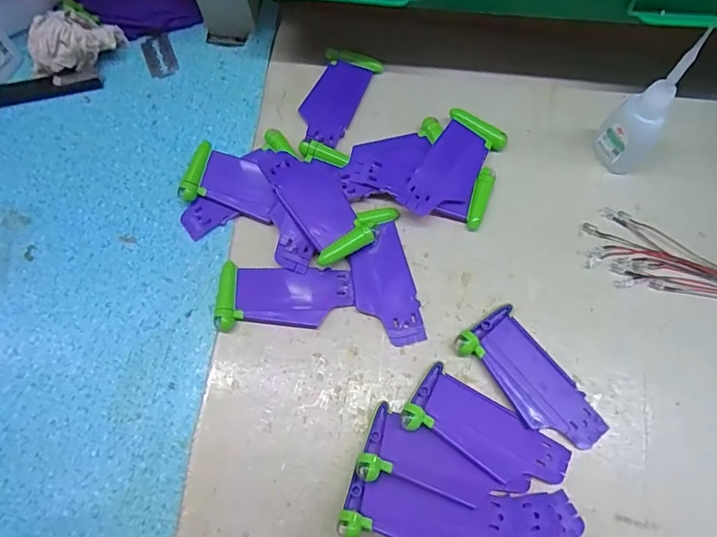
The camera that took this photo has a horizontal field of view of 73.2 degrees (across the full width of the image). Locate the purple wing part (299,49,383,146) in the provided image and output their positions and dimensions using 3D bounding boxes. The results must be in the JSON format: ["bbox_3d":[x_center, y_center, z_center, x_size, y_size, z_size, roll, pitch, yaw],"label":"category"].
[{"bbox_3d":[-0.017,-0.126,0.354,0.040,0.007,0.082,25,73,11],"label":"purple wing part"}]

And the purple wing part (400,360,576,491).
[{"bbox_3d":[0.071,0.092,0.268,0.088,0.011,0.040,33,75,13],"label":"purple wing part"}]

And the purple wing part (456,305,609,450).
[{"bbox_3d":[0.100,0.066,0.280,0.040,0.009,0.088,-35,72,-10],"label":"purple wing part"}]

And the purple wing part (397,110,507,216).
[{"bbox_3d":[0.064,-0.066,0.325,0.041,0.017,0.084,28,73,12],"label":"purple wing part"}]

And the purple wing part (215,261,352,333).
[{"bbox_3d":[-0.046,0.018,0.302,0.082,0.008,0.039,1,70,3],"label":"purple wing part"}]

